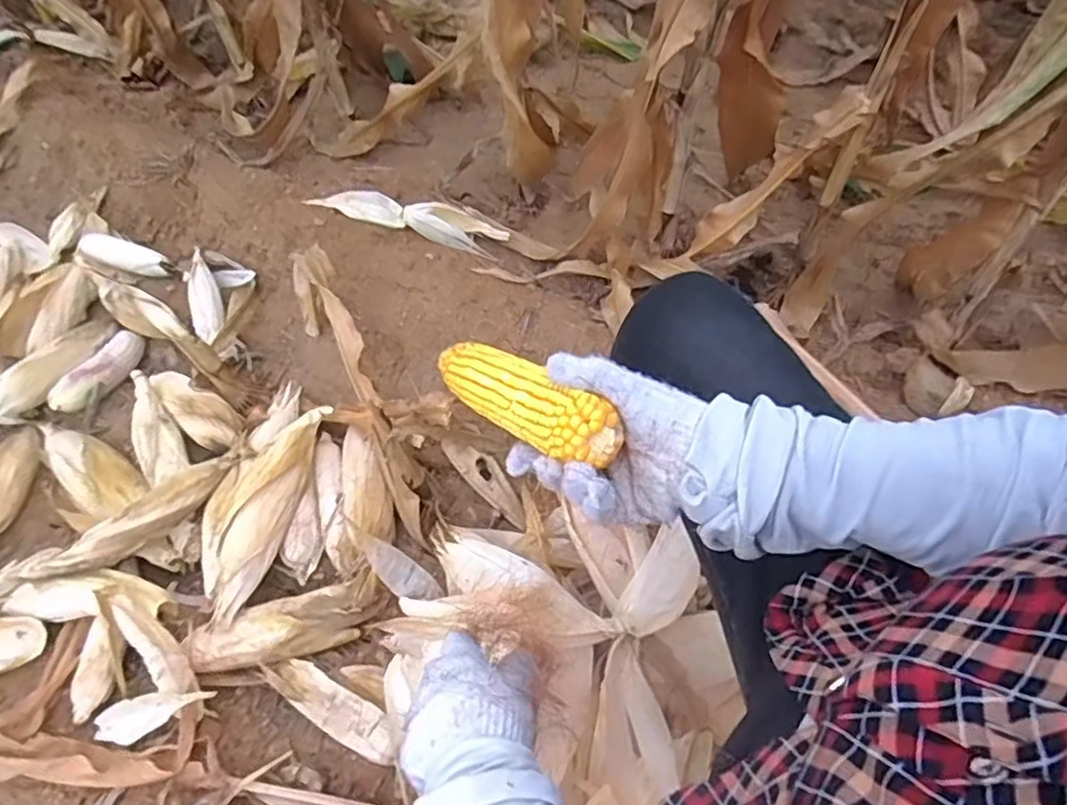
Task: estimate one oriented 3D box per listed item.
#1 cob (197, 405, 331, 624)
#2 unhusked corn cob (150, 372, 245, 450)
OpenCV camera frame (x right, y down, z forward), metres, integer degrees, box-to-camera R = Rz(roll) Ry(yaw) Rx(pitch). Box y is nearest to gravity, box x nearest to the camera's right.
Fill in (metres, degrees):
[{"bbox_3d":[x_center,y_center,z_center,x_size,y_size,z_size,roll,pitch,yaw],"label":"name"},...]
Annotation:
[{"bbox_3d":[-0.376,0.132,0.906,0.123,0.085,0.305,16,61,10],"label":"cob"},{"bbox_3d":[-0.512,0.006,1.007,0.214,0.059,0.069,30,64,17],"label":"unhusked corn cob"}]

